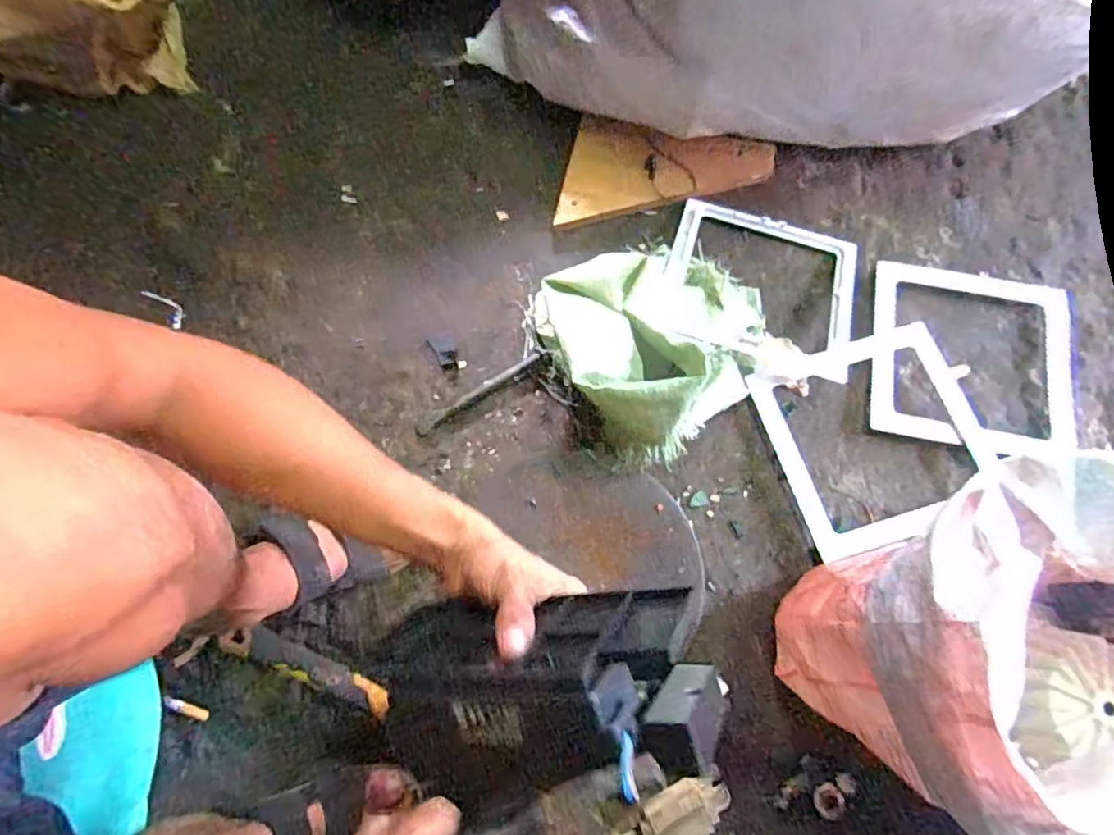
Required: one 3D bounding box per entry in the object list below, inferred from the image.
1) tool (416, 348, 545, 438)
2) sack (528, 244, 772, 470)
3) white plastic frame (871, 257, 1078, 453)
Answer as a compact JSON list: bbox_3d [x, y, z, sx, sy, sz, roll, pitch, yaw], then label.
[{"bbox_3d":[-0.086,-0.030,0.684,0.169,0.018,0.012,-33,76,-9],"label":"tool"},{"bbox_3d":[0.126,-0.084,0.641,0.241,0.114,0.213,-22,74,-7],"label":"sack"},{"bbox_3d":[0.475,-0.066,0.679,0.230,0.011,0.215,11,71,1],"label":"white plastic frame"}]

